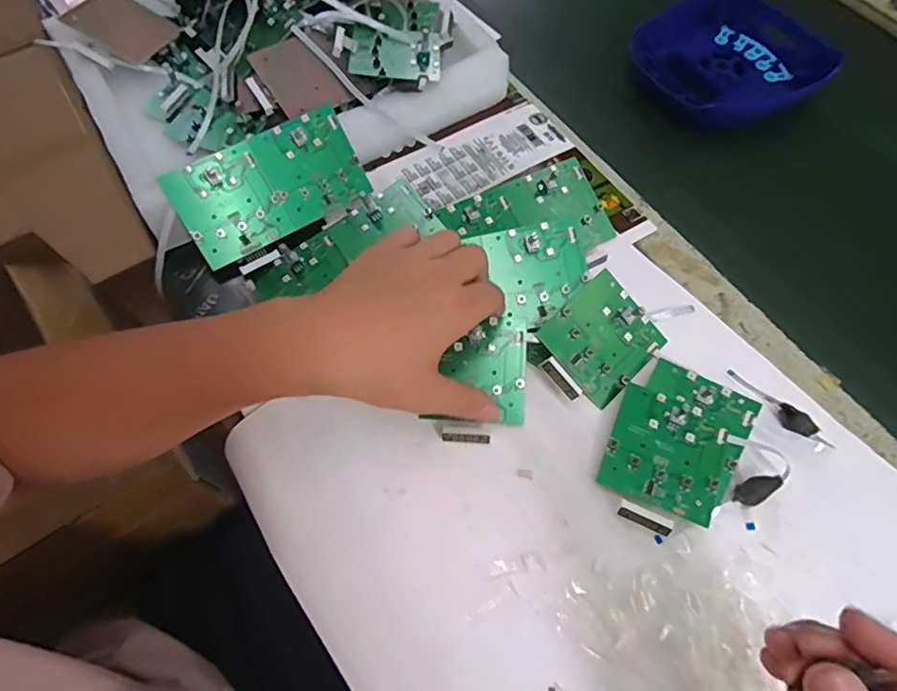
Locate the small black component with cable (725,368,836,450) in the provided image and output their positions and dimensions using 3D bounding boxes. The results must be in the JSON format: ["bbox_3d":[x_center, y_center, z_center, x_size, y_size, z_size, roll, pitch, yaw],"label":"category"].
[{"bbox_3d":[0.239,0.045,0.390,0.020,0.007,0.082,-33,56,-17],"label":"small black component with cable"}]

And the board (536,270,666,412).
[{"bbox_3d":[0.112,-0.001,0.398,0.092,0.011,0.074,-42,91,-15],"label":"board"}]

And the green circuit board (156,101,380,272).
[{"bbox_3d":[-0.145,-0.131,0.443,0.151,0.007,0.080,-31,107,-14],"label":"green circuit board"}]

